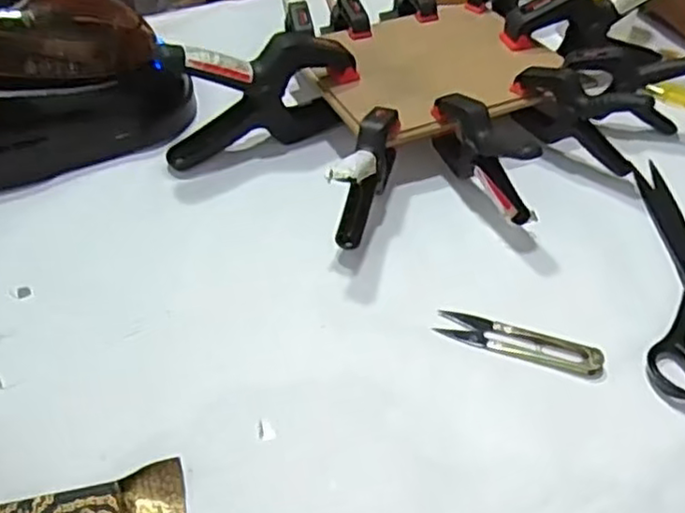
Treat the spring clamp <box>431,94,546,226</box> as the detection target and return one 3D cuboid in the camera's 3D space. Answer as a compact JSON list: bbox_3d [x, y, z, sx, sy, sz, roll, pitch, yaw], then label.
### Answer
[{"bbox_3d":[0.103,-0.073,0.507,0.022,0.068,0.102,-23,49,-21],"label":"spring clamp"}]

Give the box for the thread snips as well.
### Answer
[{"bbox_3d":[0.111,0.053,0.429,0.100,0.006,0.024,16,47,16],"label":"thread snips"}]

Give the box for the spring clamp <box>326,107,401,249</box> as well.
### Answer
[{"bbox_3d":[0.018,-0.061,0.489,0.020,0.073,0.103,14,47,14],"label":"spring clamp"}]

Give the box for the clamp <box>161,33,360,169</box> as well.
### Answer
[{"bbox_3d":[-0.067,-0.136,0.553,0.163,0.092,0.040,-15,47,-14],"label":"clamp"}]

